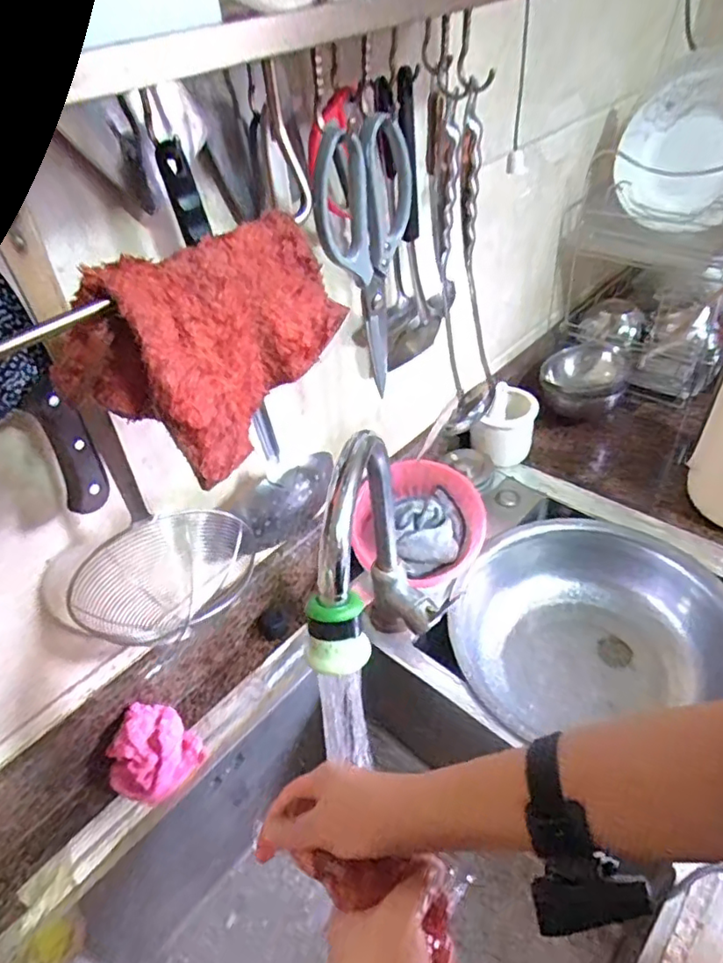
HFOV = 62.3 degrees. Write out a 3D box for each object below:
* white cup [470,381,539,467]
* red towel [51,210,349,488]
[{"bbox_3d":[0.229,-0.087,0.931,0.083,0.095,0.110,12,45,20],"label":"white cup"},{"bbox_3d":[-0.091,-0.090,0.375,0.076,0.117,0.166,20,48,27],"label":"red towel"}]

